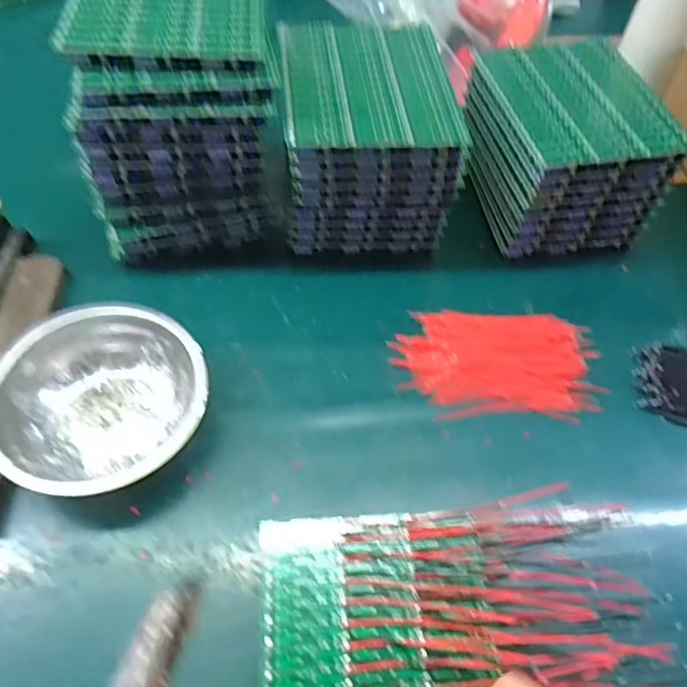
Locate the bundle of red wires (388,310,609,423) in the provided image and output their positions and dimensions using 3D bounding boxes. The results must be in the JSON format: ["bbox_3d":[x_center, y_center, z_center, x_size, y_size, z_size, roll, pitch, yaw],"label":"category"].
[{"bbox_3d":[0.112,0.013,0.410,0.143,0.005,0.087,1,56,-3],"label":"bundle of red wires"}]

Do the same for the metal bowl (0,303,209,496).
[{"bbox_3d":[-0.152,0.035,0.354,0.129,0.039,0.121,-23,61,-18],"label":"metal bowl"}]

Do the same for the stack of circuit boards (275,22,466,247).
[{"bbox_3d":[0.014,-0.163,0.459,0.121,0.121,0.141,-4,56,-7],"label":"stack of circuit boards"}]

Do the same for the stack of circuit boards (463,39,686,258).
[{"bbox_3d":[0.180,-0.166,0.476,0.127,0.102,0.148,-6,57,-8],"label":"stack of circuit boards"}]

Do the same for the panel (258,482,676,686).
[{"bbox_3d":[0.064,0.159,0.297,0.218,0.030,0.147,-7,58,-8],"label":"panel"}]

